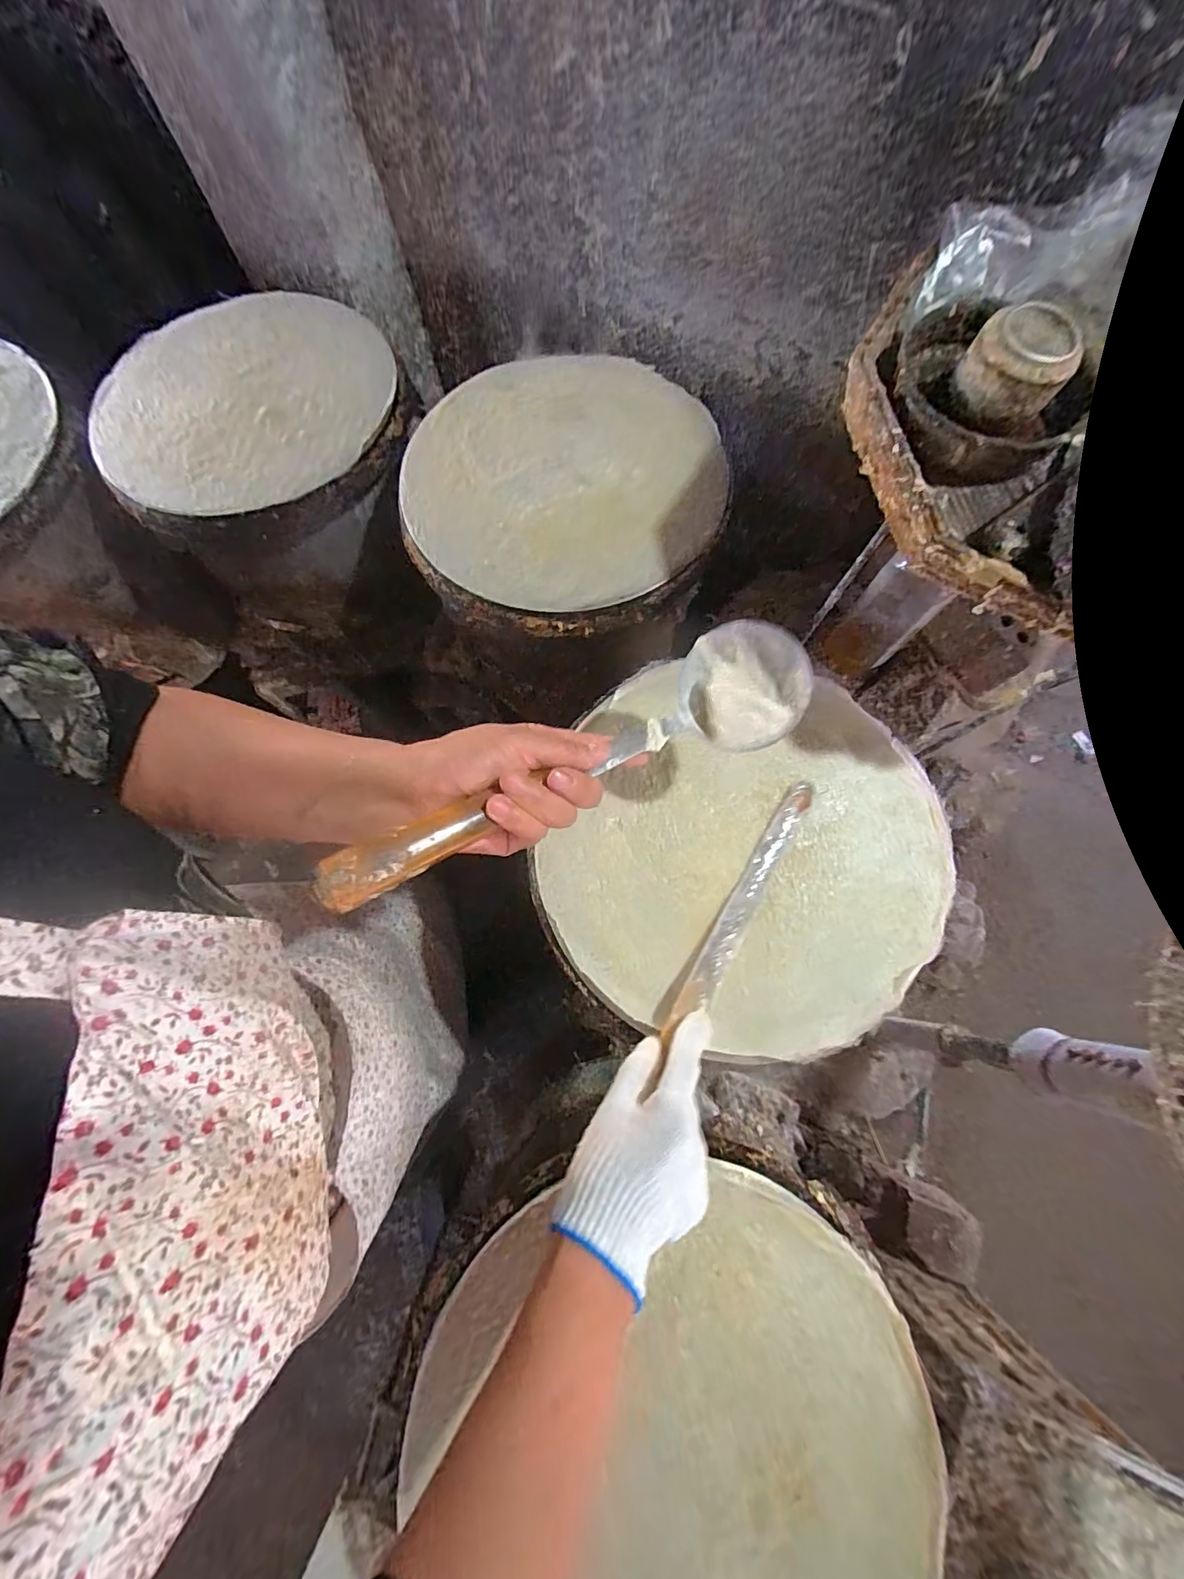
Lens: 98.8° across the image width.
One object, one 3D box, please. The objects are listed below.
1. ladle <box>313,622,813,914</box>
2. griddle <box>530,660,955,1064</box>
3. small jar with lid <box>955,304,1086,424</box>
[{"bbox_3d":[0.010,-0.028,0.325,0.357,0.059,0.091,-25,73,-29],"label":"ladle"},{"bbox_3d":[0.143,0.060,0.479,0.354,0.018,0.333,-1,74,2],"label":"griddle"},{"bbox_3d":[0.287,-0.289,0.342,0.063,0.034,0.062,-1,74,2],"label":"small jar with lid"}]

